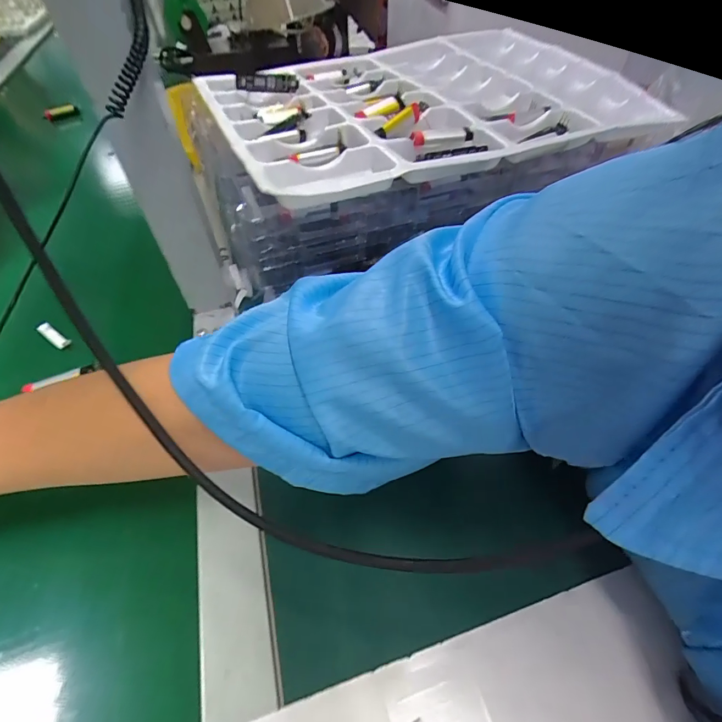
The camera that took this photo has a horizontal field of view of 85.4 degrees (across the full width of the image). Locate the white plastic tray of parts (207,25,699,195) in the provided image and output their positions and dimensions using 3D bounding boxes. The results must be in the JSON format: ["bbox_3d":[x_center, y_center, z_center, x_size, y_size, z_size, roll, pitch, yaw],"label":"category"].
[{"bbox_3d":[0.065,-0.293,0.430,0.434,0.032,0.325,-19,53,-14],"label":"white plastic tray of parts"}]

